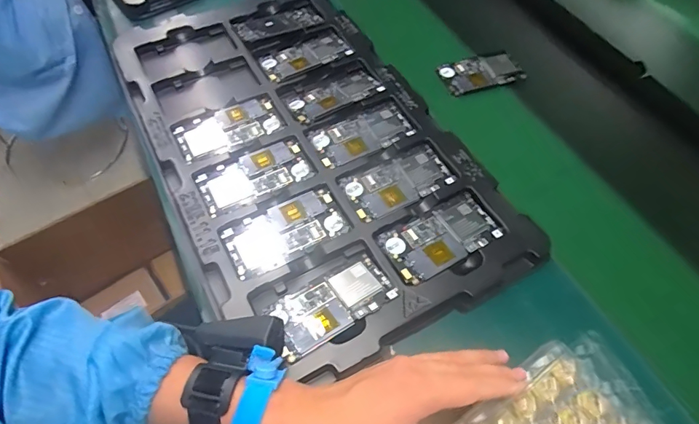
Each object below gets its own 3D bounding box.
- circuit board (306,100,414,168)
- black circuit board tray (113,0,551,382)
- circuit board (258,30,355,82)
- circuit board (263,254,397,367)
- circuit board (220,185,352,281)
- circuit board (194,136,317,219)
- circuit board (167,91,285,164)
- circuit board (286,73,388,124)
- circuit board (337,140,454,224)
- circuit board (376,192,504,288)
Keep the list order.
[{"bbox_3d":[0.015,-0.098,0.536,0.124,0.006,0.063,-24,62,-15],"label":"circuit board"},{"bbox_3d":[-0.062,-0.097,0.528,0.317,0.028,0.540,-25,63,-15],"label":"black circuit board tray"},{"bbox_3d":[-0.062,-0.220,0.600,0.120,0.007,0.054,-24,62,-15],"label":"circuit board"},{"bbox_3d":[-0.016,0.088,0.412,0.116,0.006,0.062,-25,47,-16],"label":"circuit board"},{"bbox_3d":[-0.067,0.019,0.458,0.126,0.006,0.067,-27,63,-16],"label":"circuit board"},{"bbox_3d":[-0.108,-0.042,0.496,0.127,0.006,0.066,-25,63,-15],"label":"circuit board"},{"bbox_3d":[-0.149,-0.105,0.536,0.128,0.008,0.063,-26,63,-16],"label":"circuit board"},{"bbox_3d":[-0.019,-0.153,0.561,0.121,0.005,0.051,-27,63,-16],"label":"circuit board"},{"bbox_3d":[0.057,-0.037,0.496,0.125,0.004,0.066,-25,63,-16],"label":"circuit board"},{"bbox_3d":[0.097,0.027,0.453,0.122,0.006,0.064,-26,63,-16],"label":"circuit board"}]

